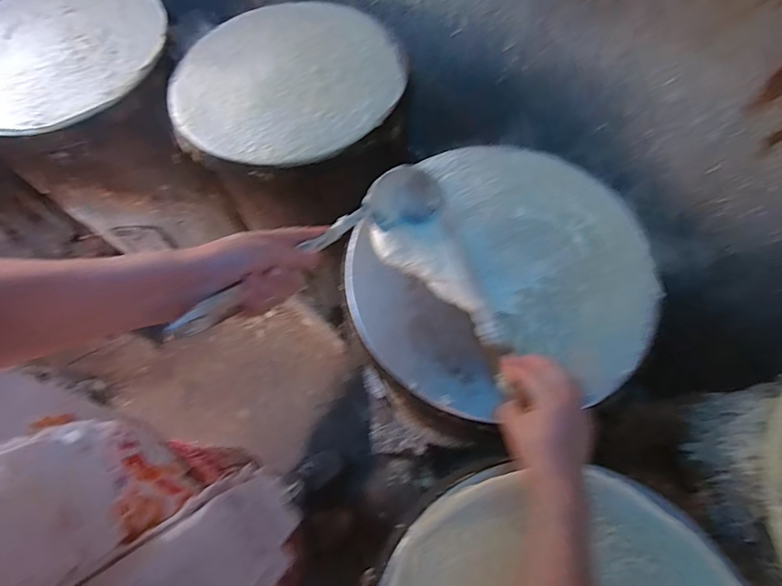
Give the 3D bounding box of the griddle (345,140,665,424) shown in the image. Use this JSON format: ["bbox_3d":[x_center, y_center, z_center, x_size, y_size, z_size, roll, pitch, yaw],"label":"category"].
[{"bbox_3d":[0.146,-0.030,0.517,0.340,0.036,0.369,0,66,1],"label":"griddle"}]

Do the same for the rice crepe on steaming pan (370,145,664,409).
[{"bbox_3d":[0.178,-0.060,0.524,0.336,0.021,0.271,37,70,15],"label":"rice crepe on steaming pan"}]

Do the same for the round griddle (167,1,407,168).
[{"bbox_3d":[-0.166,-0.346,0.661,0.351,0.025,0.349,0,66,1],"label":"round griddle"}]

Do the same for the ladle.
[{"bbox_3d":[-0.062,-0.046,0.427,0.066,0.080,0.338,40,50,16],"label":"ladle"}]

